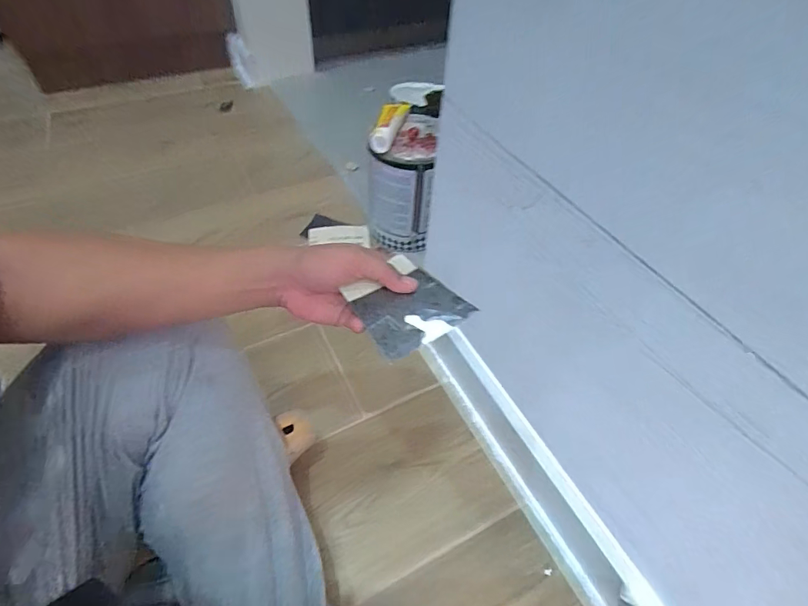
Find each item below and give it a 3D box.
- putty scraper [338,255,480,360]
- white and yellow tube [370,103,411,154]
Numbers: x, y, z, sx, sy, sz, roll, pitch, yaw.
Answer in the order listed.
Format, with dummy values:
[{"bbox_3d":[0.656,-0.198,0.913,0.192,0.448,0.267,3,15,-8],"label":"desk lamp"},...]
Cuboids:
[{"bbox_3d":[0.003,0.002,0.406,0.102,0.010,0.087,-31,59,-30],"label":"putty scraper"},{"bbox_3d":[-0.024,-0.317,0.770,0.047,0.036,0.159,11,50,7],"label":"white and yellow tube"}]

